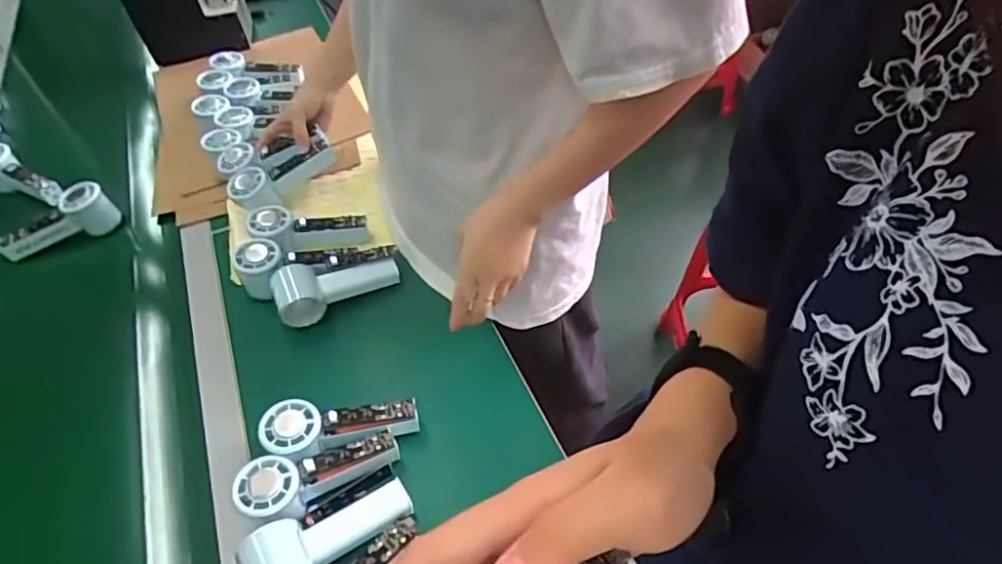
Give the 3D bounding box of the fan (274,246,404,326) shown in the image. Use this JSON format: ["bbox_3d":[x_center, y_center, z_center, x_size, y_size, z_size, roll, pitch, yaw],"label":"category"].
[{"bbox_3d":[-0.196,-0.007,0.721,0.148,0.049,0.054,-24,52,-16],"label":"fan"}]

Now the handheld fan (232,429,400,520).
[{"bbox_3d":[-0.168,0.180,0.563,0.146,0.032,0.055,-12,48,-27],"label":"handheld fan"}]

